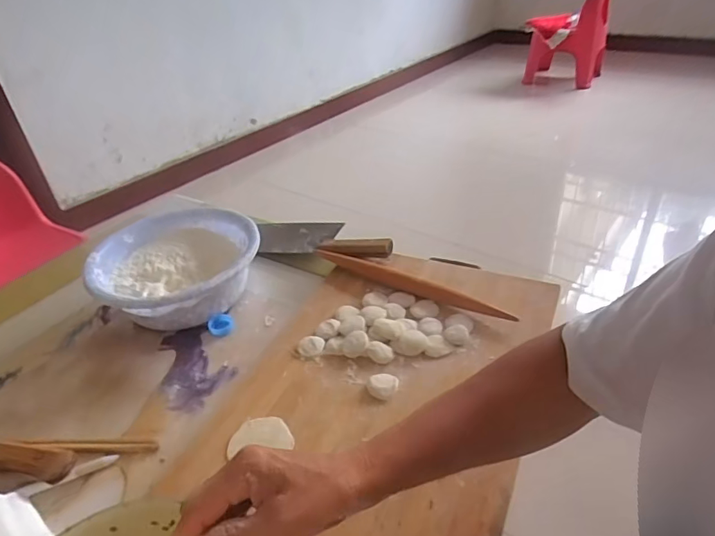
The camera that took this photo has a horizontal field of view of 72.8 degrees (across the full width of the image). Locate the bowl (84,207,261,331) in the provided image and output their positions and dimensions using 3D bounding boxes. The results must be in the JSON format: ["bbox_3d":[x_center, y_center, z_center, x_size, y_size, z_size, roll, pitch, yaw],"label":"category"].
[{"bbox_3d":[-0.259,0.004,0.714,0.230,0.092,0.223,-3,35,2],"label":"bowl"}]

